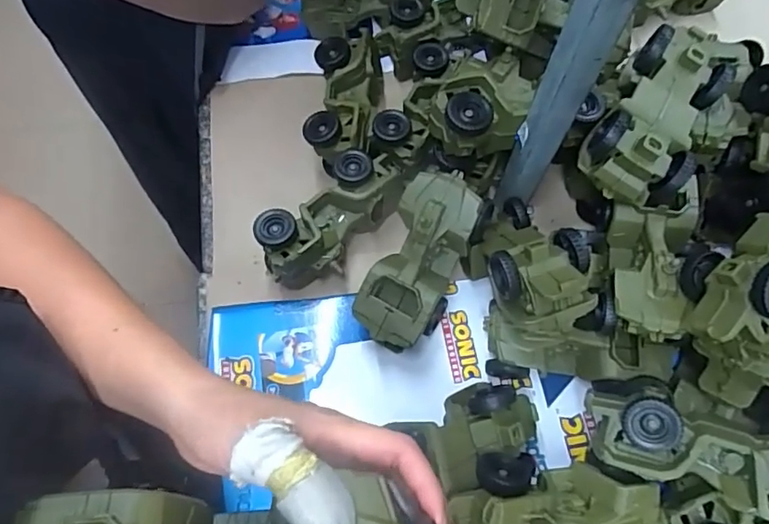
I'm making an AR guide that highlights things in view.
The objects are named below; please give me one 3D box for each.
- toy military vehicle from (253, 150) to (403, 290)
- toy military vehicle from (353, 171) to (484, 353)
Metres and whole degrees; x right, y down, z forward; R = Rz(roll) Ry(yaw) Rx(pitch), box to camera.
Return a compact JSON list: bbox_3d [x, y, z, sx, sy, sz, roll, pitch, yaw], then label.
[{"bbox_3d":[-0.055,-0.049,0.601,0.080,0.079,0.183,40,73,16],"label":"toy military vehicle"},{"bbox_3d":[0.035,-0.001,0.544,0.080,0.058,0.180,25,101,11],"label":"toy military vehicle"}]

